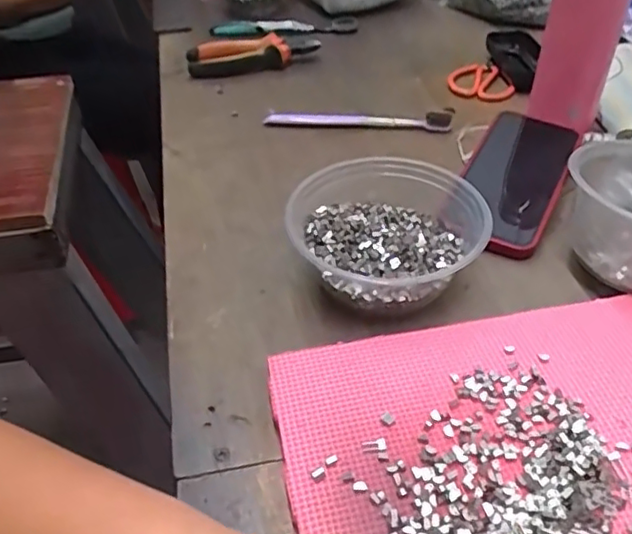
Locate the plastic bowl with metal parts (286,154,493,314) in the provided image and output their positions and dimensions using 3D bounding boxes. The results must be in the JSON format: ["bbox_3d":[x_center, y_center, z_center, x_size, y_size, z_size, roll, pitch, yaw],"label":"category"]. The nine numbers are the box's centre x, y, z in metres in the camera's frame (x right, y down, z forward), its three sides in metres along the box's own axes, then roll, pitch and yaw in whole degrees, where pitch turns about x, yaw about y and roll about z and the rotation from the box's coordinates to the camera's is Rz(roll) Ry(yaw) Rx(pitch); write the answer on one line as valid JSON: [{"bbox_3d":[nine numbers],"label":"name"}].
[{"bbox_3d":[0.051,-0.025,0.453,0.132,0.063,0.142,-2,42,2],"label":"plastic bowl with metal parts"}]

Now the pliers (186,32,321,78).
[{"bbox_3d":[-0.075,-0.260,0.748,0.153,0.030,0.050,-6,43,0],"label":"pliers"}]

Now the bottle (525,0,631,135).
[{"bbox_3d":[0.234,-0.215,0.538,0.063,0.217,0.049,16,46,20],"label":"bottle"}]

